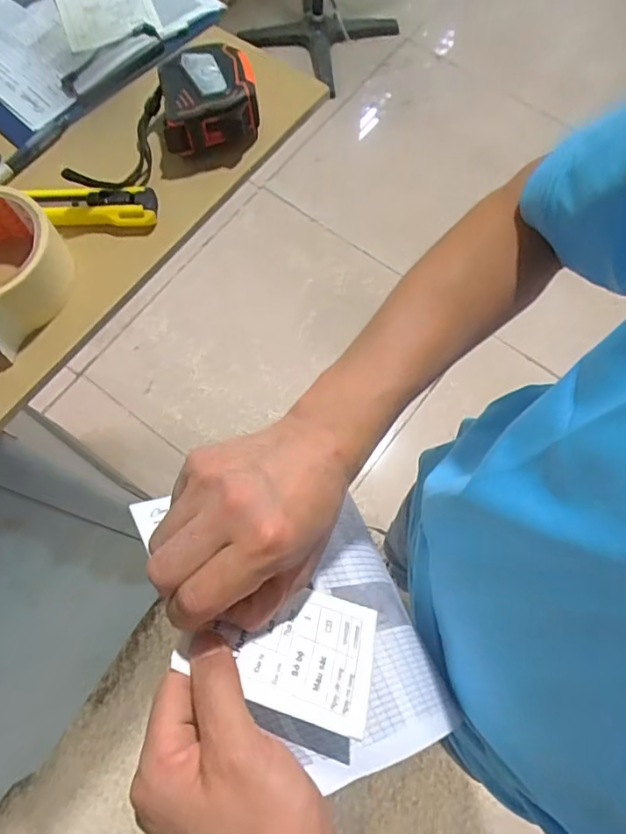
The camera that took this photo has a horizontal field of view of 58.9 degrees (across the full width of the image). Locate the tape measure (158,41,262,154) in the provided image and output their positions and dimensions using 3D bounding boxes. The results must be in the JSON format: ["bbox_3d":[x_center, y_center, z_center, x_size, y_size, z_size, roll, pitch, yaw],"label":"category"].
[{"bbox_3d":[-0.088,-0.251,0.438,0.087,0.036,0.077,-9,72,-2],"label":"tape measure"}]

